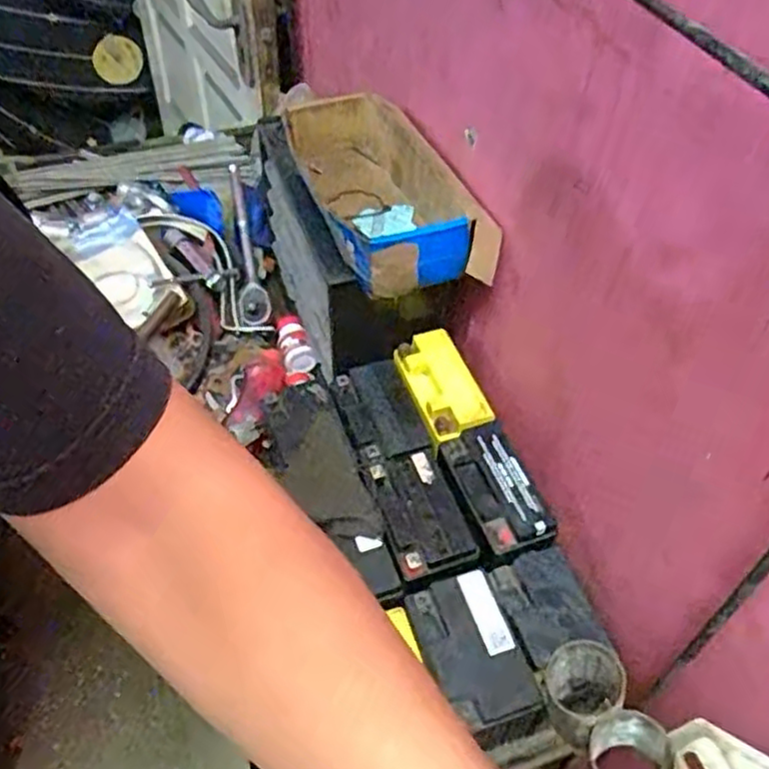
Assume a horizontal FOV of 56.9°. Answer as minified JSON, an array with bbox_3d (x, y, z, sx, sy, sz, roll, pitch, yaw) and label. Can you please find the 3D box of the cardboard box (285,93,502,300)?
[{"bbox_3d":[-0.003,-0.191,0.691,0.128,0.078,0.298,-13,49,-13],"label":"cardboard box"}]

